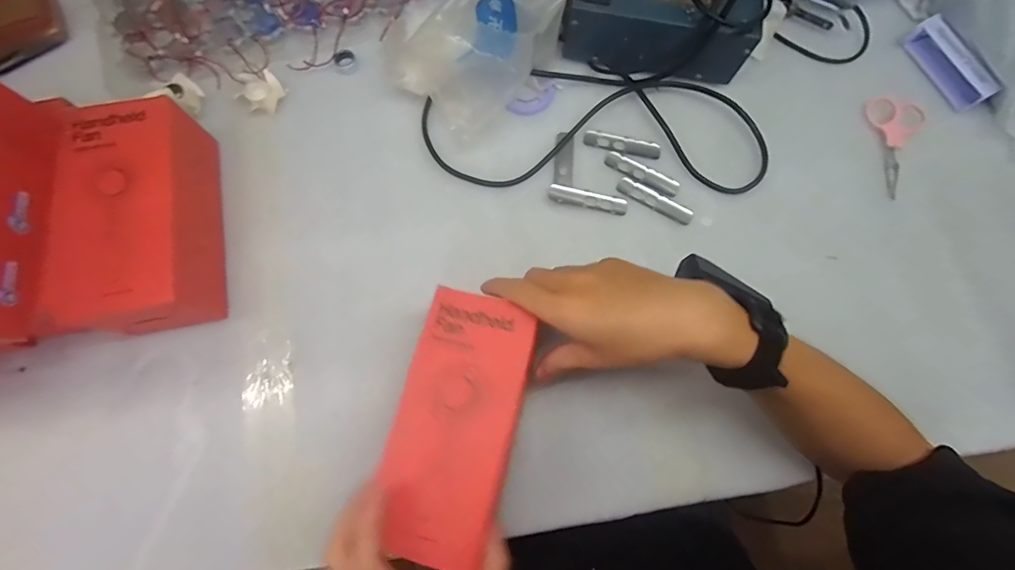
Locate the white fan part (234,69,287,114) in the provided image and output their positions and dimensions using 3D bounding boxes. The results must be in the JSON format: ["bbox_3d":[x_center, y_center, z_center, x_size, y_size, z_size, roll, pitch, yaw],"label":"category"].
[{"bbox_3d":[-0.247,-0.196,0.448,0.042,0.013,0.039,-2,77,-2],"label":"white fan part"}]

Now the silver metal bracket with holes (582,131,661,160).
[{"bbox_3d":[0.117,-0.144,0.455,0.078,0.004,0.020,14,77,2],"label":"silver metal bracket with holes"}]

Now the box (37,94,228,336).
[{"bbox_3d":[-0.310,-0.054,0.383,0.090,0.076,0.196,-8,77,-3],"label":"box"}]

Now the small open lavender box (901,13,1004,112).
[{"bbox_3d":[0.457,-0.229,0.459,0.030,0.026,0.097,-28,79,-8],"label":"small open lavender box"}]

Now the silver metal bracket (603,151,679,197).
[{"bbox_3d":[0.134,-0.111,0.443,0.078,0.004,0.018,29,78,5],"label":"silver metal bracket"}]

